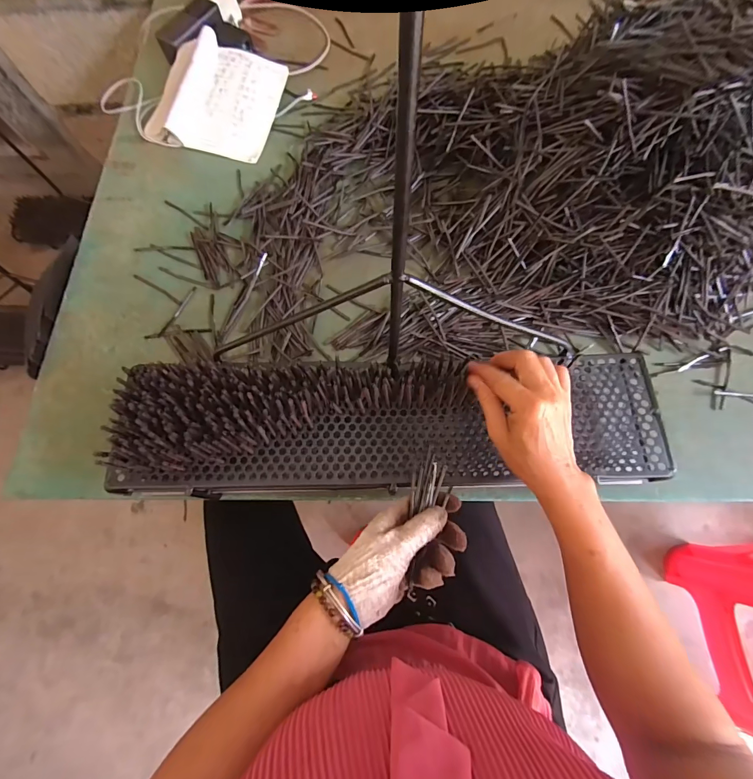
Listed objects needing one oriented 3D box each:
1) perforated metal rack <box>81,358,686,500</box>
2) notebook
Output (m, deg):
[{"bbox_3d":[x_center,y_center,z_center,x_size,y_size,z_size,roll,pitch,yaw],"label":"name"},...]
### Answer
[{"bbox_3d":[0.017,0.038,0.414,0.590,0.055,0.132,-1,71,-3],"label":"perforated metal rack"},{"bbox_3d":[-0.285,-0.520,0.671,0.209,0.032,0.201,16,84,-3],"label":"notebook"}]

